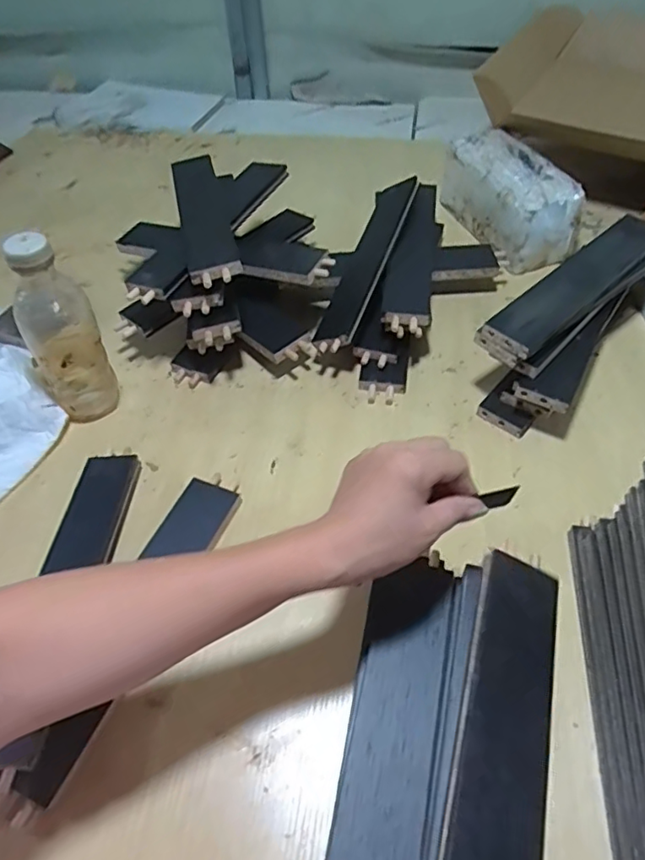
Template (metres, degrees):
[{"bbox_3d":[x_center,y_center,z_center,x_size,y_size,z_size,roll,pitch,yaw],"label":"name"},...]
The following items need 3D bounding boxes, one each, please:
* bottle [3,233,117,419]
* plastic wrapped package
[{"bbox_3d":[-0.269,-0.102,0.586,0.072,0.199,0.061,-28,55,-20],"label":"bottle"},{"bbox_3d":[0.260,-0.330,0.833,0.105,0.108,0.216,-18,52,-13],"label":"plastic wrapped package"}]

